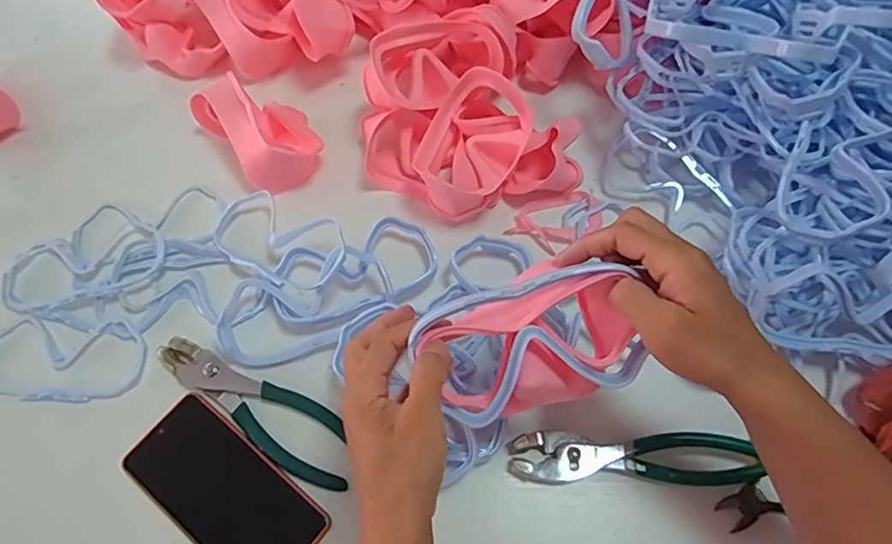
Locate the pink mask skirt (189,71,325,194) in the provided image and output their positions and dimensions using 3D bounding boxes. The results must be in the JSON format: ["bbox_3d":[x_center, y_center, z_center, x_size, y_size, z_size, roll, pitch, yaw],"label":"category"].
[{"bbox_3d":[-0.186,-0.146,0.554,0.083,0.056,0.125,-38,70,-16],"label":"pink mask skirt"}]

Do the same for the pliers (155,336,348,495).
[{"bbox_3d":[-0.160,0.114,0.462,0.194,0.010,0.054,25,67,12],"label":"pliers"}]

